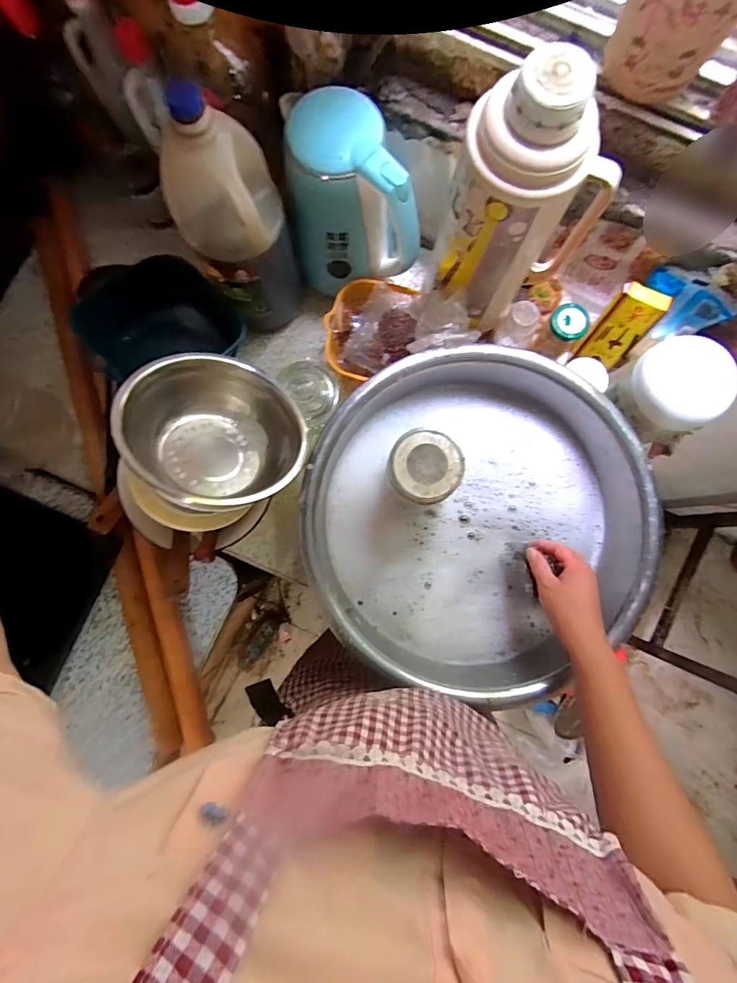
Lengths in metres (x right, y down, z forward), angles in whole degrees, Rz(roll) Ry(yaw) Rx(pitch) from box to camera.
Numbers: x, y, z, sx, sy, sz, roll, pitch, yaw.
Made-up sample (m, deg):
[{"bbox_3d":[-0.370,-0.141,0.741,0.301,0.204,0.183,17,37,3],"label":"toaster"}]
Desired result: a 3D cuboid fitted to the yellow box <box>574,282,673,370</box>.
[{"bbox_3d":[0.341,-0.218,0.562,0.061,0.118,0.024,33,66,9],"label":"yellow box"}]

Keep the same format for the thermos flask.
[{"bbox_3d":[0.153,-0.294,0.450,0.131,0.266,0.100,-19,85,-3],"label":"thermos flask"}]

